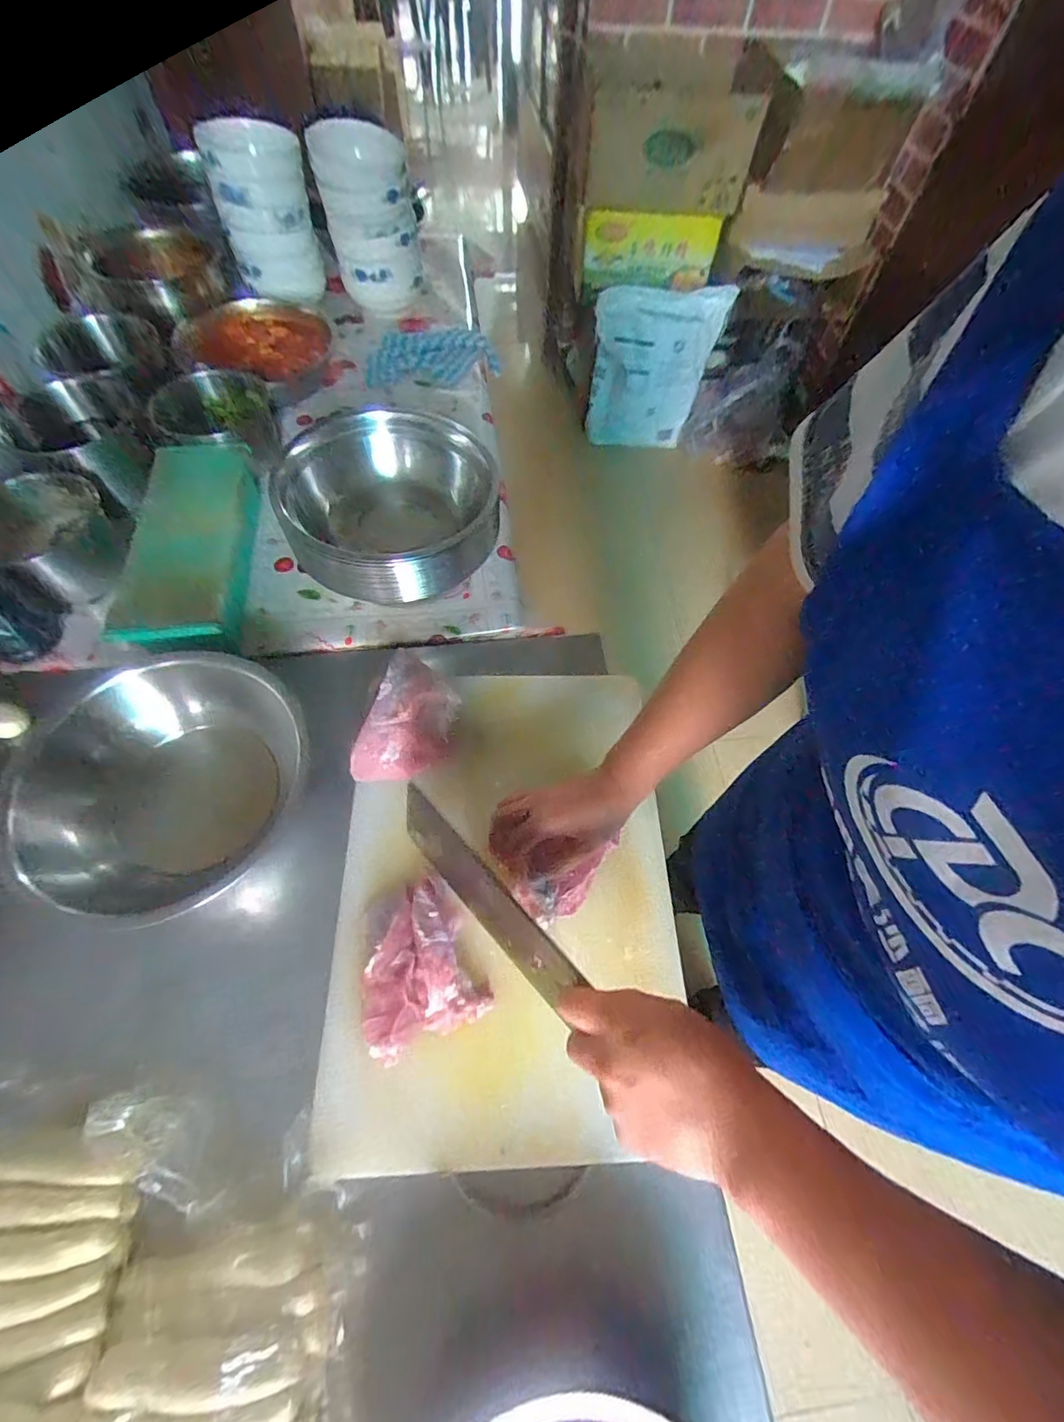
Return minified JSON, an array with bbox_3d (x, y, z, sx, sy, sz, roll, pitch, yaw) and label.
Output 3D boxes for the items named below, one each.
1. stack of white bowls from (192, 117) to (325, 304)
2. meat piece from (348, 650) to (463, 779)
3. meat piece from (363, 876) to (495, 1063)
[{"bbox_3d":[-0.453,-0.851,0.859,0.141,0.178,0.149,-21,65,-14],"label":"stack of white bowls"},{"bbox_3d":[-0.125,0.009,0.538,0.083,0.058,0.142,14,62,5],"label":"meat piece"},{"bbox_3d":[-0.104,0.217,0.441,0.100,0.039,0.124,-21,65,-13],"label":"meat piece"}]

